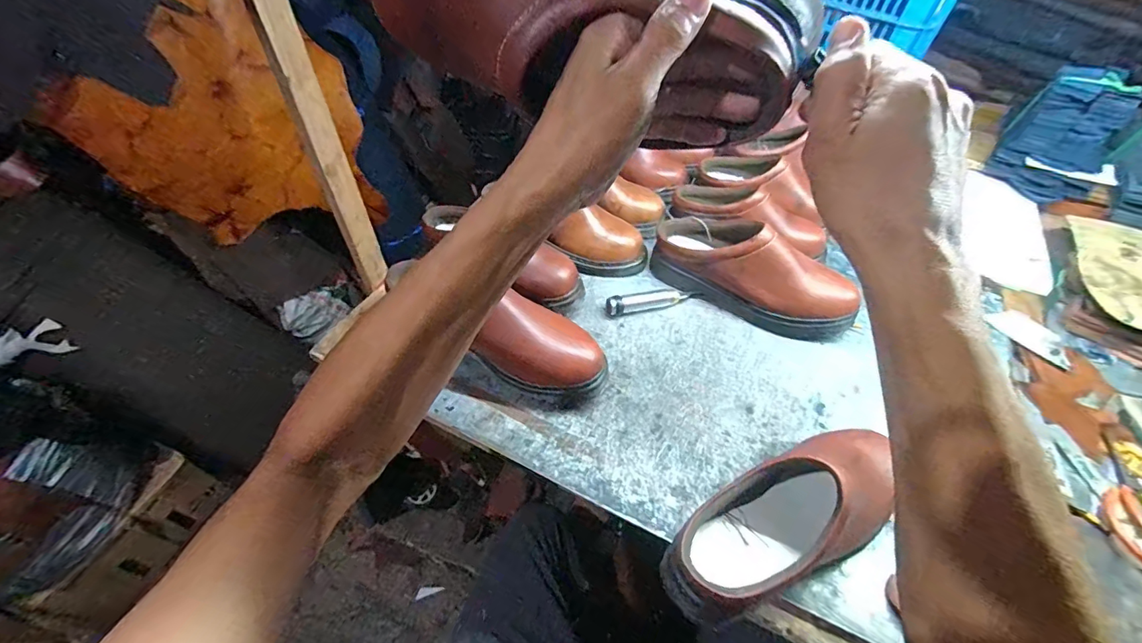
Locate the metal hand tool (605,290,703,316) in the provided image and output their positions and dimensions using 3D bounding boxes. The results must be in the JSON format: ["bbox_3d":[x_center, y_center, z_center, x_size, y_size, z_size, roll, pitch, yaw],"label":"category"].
[{"bbox_3d":[0.123,-0.032,0.702,0.149,0.029,0.026,-12,54,-14],"label":"metal hand tool"}]

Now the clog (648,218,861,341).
[{"bbox_3d":[0.255,-0.087,0.695,0.267,0.104,0.112,25,54,14],"label":"clog"}]

